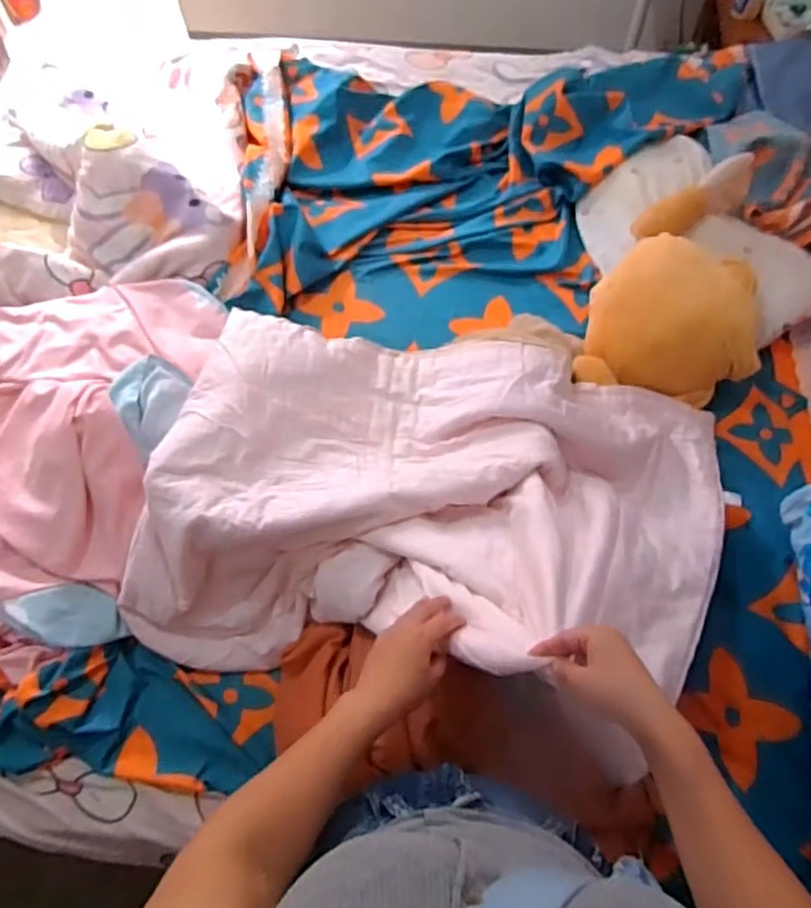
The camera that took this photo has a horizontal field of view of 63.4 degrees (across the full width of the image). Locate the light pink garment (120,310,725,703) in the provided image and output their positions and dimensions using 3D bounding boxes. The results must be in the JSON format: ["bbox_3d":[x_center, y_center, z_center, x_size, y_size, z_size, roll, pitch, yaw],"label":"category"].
[{"bbox_3d":[0.055,0.037,0.896,0.804,0.312,0.511,6,65,6],"label":"light pink garment"}]

